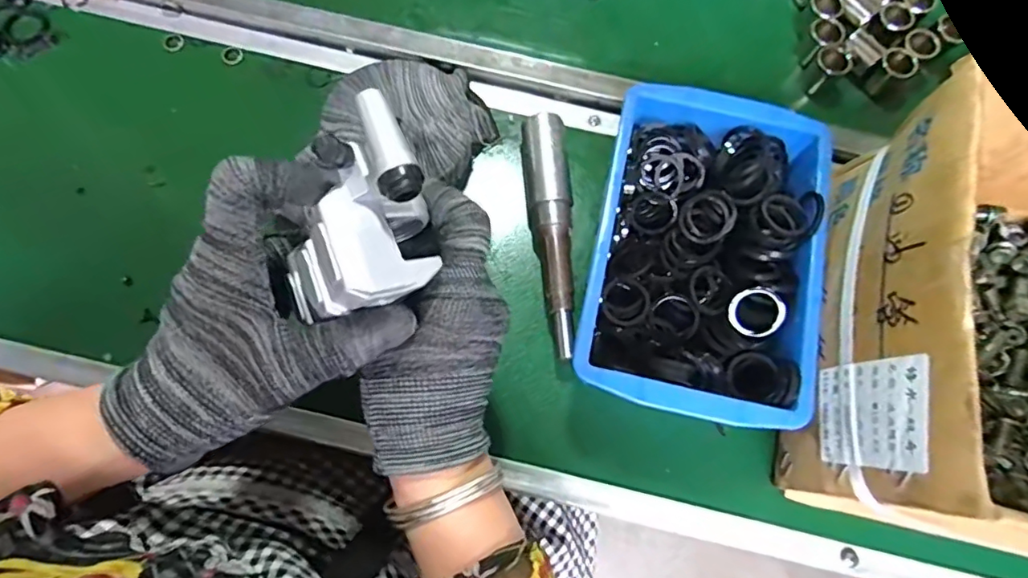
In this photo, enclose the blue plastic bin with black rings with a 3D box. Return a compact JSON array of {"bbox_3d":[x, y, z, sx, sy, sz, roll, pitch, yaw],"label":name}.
[{"bbox_3d":[0.119,-0.021,0.360,0.142,0.056,0.209,14,75,2],"label":"blue plastic bin with black rings"}]

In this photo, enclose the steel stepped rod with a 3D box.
[{"bbox_3d":[0.027,-0.041,0.378,0.031,0.032,0.171,-6,76,-3],"label":"steel stepped rod"}]

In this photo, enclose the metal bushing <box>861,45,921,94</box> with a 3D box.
[{"bbox_3d":[0.285,-0.164,0.416,0.023,0.032,0.025,0,75,-2],"label":"metal bushing"}]

